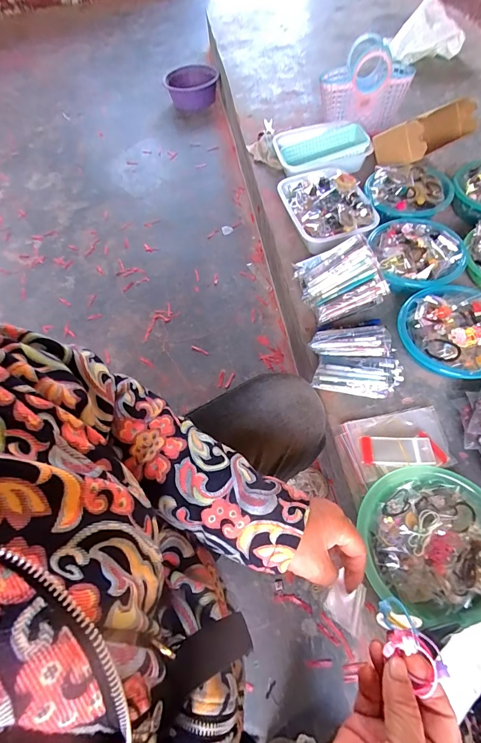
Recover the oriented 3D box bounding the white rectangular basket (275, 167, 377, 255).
[{"bbox_3d":[0.239,-0.446,0.910,0.201,0.060,0.277,-15,65,-6],"label":"white rectangular basket"}]

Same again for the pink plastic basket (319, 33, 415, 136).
[{"bbox_3d":[0.377,-0.866,1.024,0.241,0.185,0.136,21,66,10],"label":"pink plastic basket"}]

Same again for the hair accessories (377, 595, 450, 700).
[{"bbox_3d":[0.127,0.205,0.257,0.036,0.037,0.044,-42,71,-17],"label":"hair accessories"}]

